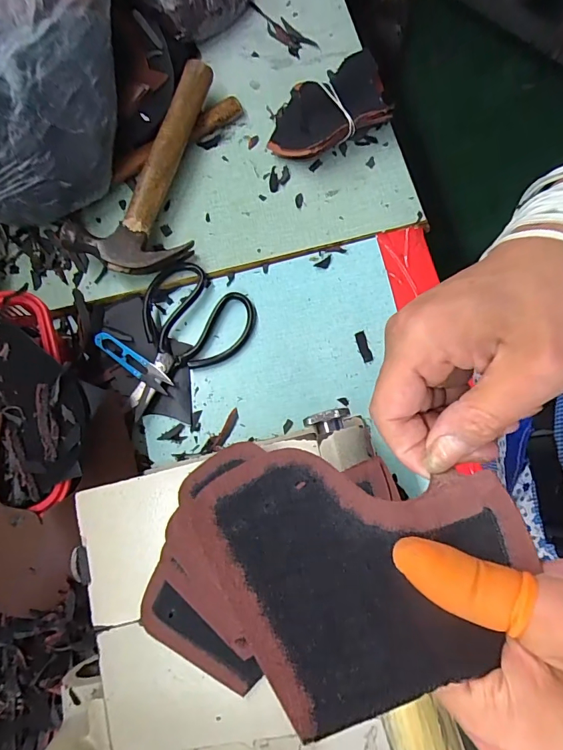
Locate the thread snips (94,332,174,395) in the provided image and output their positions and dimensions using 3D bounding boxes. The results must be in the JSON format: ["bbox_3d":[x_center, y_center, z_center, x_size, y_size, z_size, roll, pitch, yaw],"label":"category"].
[{"bbox_3d":[-0.161,-0.014,0.449,0.100,0.012,0.022,35,80,7],"label":"thread snips"}]

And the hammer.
[{"bbox_3d":[-0.154,-0.228,0.465,0.130,0.053,0.247,6,79,4],"label":"hammer"}]

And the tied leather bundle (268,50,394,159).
[{"bbox_3d":[0.059,-0.305,0.486,0.158,0.045,0.095,-29,80,-6],"label":"tied leather bundle"}]

